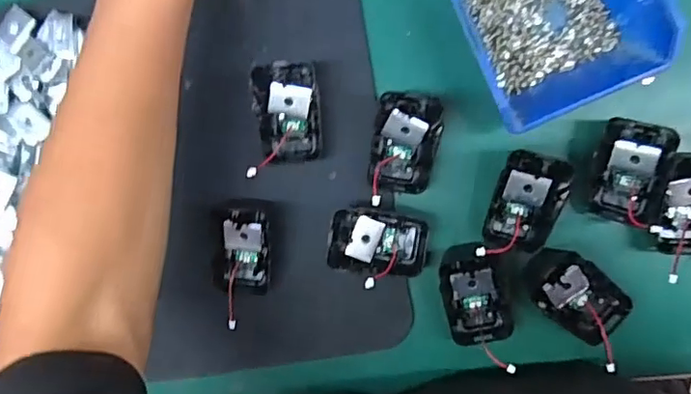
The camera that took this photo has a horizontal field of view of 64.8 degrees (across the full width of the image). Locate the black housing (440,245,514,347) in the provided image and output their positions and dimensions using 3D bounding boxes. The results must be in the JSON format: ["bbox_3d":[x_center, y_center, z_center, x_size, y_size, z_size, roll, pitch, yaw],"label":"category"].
[{"bbox_3d":[0.090,0.068,0.385,0.042,0.028,0.067,-15,95,7],"label":"black housing"}]

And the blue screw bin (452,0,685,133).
[{"bbox_3d":[0.131,-0.117,0.349,0.116,0.069,0.124,-24,94,8],"label":"blue screw bin"}]

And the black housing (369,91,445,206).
[{"bbox_3d":[0.042,-0.033,0.383,0.045,0.034,0.076,9,97,5],"label":"black housing"}]

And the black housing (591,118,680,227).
[{"bbox_3d":[0.192,-0.018,0.365,0.038,0.034,0.068,16,98,4],"label":"black housing"}]

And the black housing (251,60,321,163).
[{"bbox_3d":[-0.040,-0.060,0.378,0.042,0.029,0.069,-1,96,6],"label":"black housing"}]

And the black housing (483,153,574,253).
[{"bbox_3d":[0.123,0.004,0.375,0.043,0.033,0.068,15,98,4],"label":"black housing"}]

